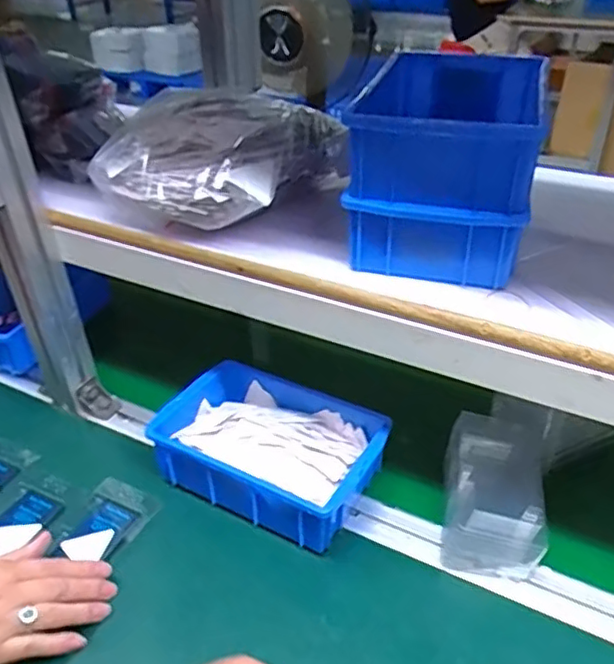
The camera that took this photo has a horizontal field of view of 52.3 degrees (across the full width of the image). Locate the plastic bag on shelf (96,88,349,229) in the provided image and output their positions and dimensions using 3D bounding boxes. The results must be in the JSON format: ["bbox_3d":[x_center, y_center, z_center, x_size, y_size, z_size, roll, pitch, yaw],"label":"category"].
[{"bbox_3d":[-0.079,-0.157,0.556,0.172,0.074,0.150,17,39,23],"label":"plastic bag on shelf"}]

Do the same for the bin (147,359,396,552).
[{"bbox_3d":[-0.030,0.112,0.610,0.206,0.067,0.148,18,42,25],"label":"bin"}]

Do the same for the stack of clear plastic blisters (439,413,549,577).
[{"bbox_3d":[0.169,0.143,0.564,0.085,0.066,0.128,6,38,12],"label":"stack of clear plastic blisters"}]

